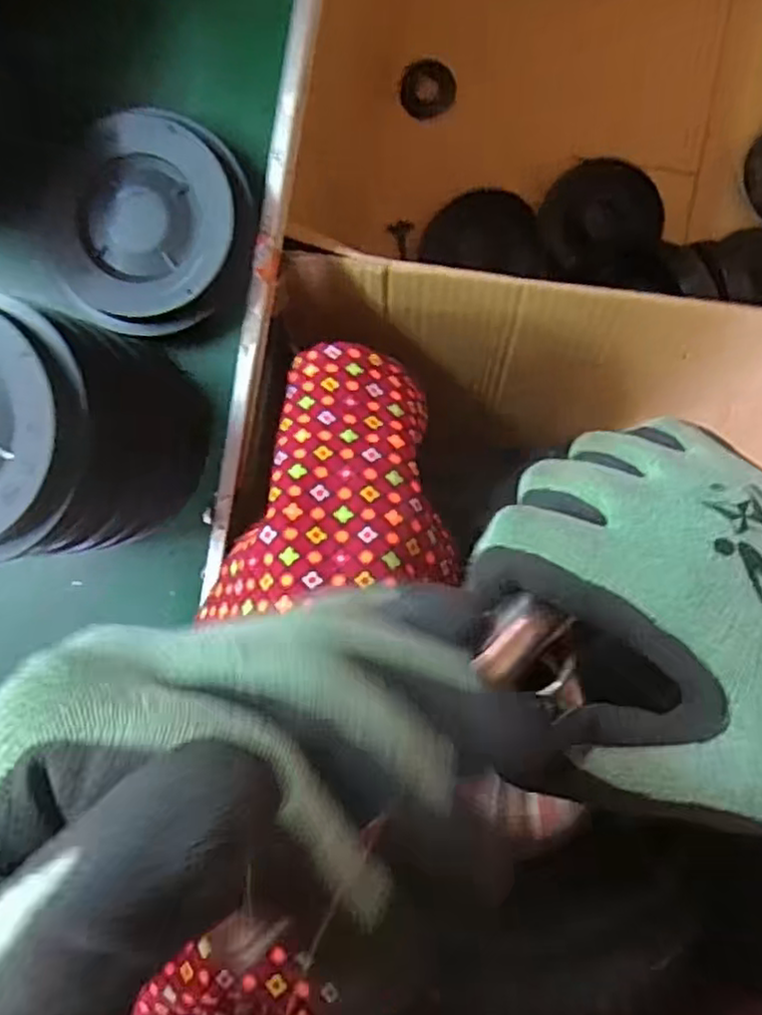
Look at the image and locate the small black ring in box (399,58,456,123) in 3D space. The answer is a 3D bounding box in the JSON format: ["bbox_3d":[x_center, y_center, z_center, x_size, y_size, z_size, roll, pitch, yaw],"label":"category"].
[{"bbox_3d":[0.052,-0.458,0.757,0.060,0.004,0.055,0,120,-1],"label":"small black ring in box"}]

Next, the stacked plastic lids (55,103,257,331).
[{"bbox_3d":[-0.128,-0.157,0.394,0.100,0.031,0.114,17,94,3],"label":"stacked plastic lids"}]

